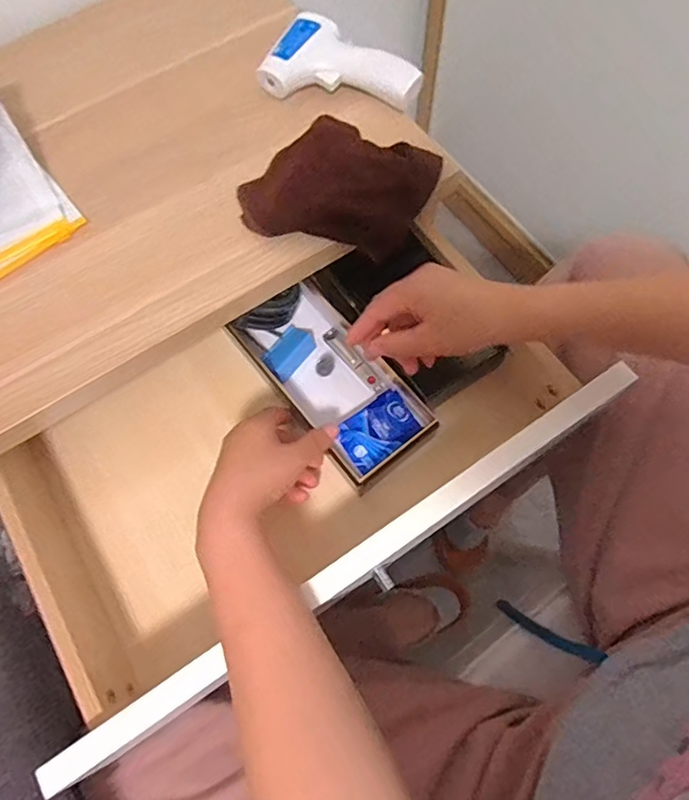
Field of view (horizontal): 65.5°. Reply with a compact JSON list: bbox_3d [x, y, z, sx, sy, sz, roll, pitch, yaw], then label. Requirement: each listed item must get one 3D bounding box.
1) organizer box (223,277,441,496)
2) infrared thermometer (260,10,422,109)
[{"bbox_3d":[-0.011,-0.022,0.499,0.098,0.054,0.203,-36,67,-12],"label":"organizer box"},{"bbox_3d":[-0.003,-0.301,0.491,0.134,0.034,0.072,27,72,11],"label":"infrared thermometer"}]

